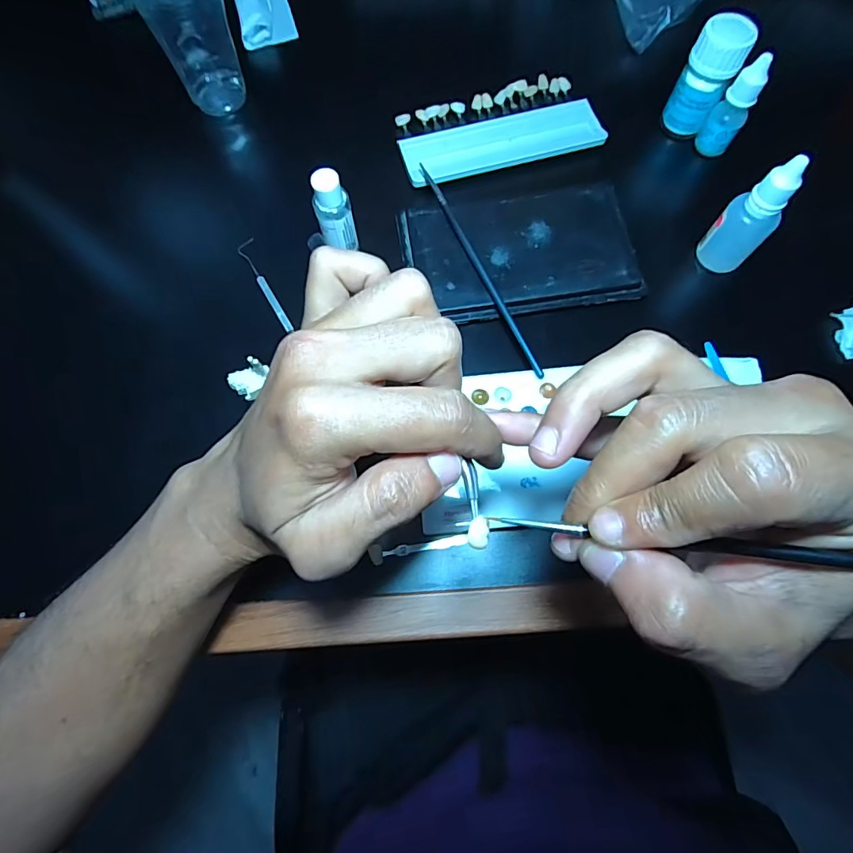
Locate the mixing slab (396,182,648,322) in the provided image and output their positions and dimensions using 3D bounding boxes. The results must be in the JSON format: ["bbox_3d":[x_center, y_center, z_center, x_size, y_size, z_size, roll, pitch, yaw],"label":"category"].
[{"bbox_3d":[0.062,-0.118,0.312,0.149,0.009,0.088,-8,73,-2],"label":"mixing slab"}]

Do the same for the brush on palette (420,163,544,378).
[{"bbox_3d":[0.034,-0.104,0.303,0.005,0.005,0.170,-23,74,-7],"label":"brush on palette"}]

